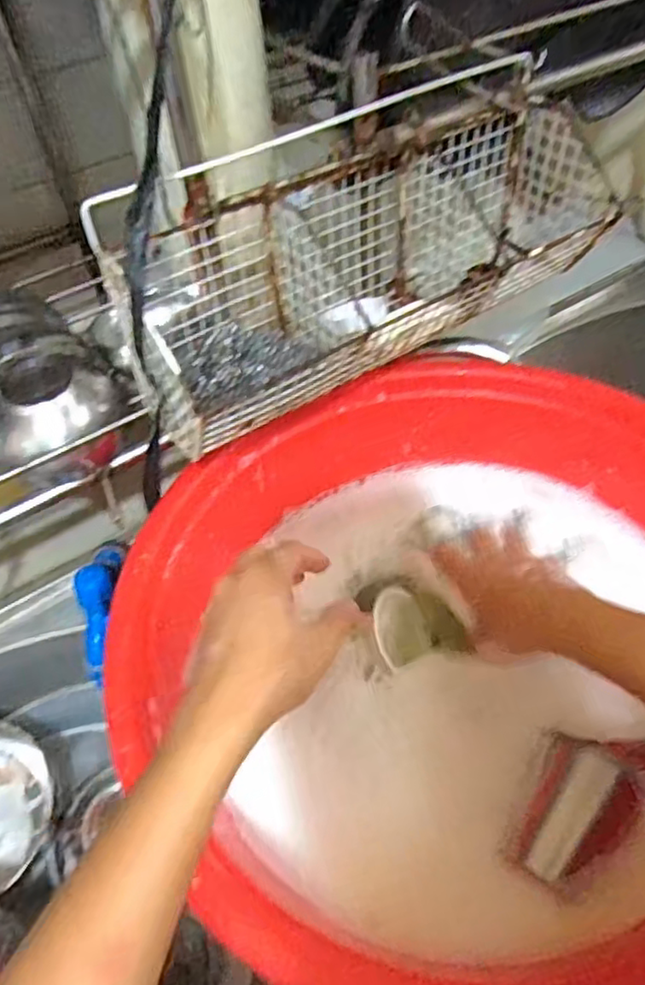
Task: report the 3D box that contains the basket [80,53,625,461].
[{"bbox_3d":[0.041,-0.169,0.474,0.362,0.133,0.130,-29,52,-18],"label":"basket"}]

